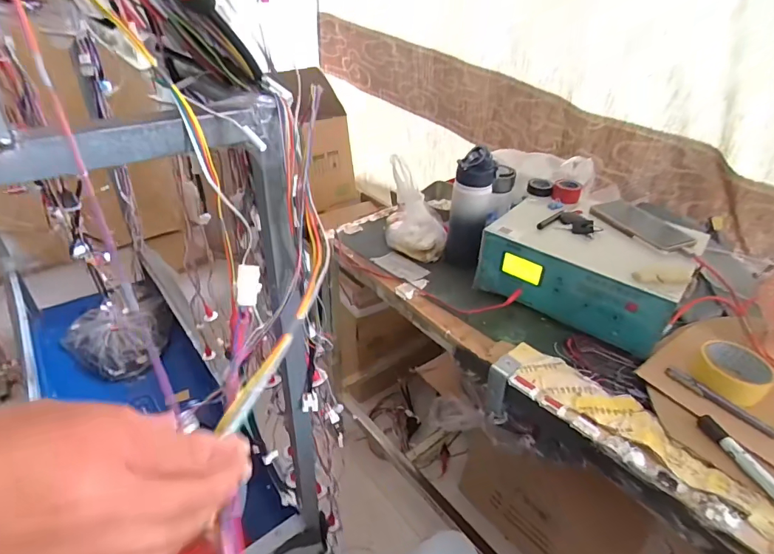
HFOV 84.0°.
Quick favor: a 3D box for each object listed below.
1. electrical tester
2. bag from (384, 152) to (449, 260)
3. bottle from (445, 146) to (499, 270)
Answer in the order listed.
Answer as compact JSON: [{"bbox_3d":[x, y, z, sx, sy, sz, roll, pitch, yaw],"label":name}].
[{"bbox_3d":[0.347,-0.024,0.770,0.309,0.133,0.202,25,41,28],"label":"electrical tester"},{"bbox_3d":[0.063,-0.147,0.903,0.136,0.174,0.127,8,36,8],"label":"bag"},{"bbox_3d":[0.159,-0.125,0.832,0.073,0.222,0.068,8,36,9],"label":"bottle"}]

